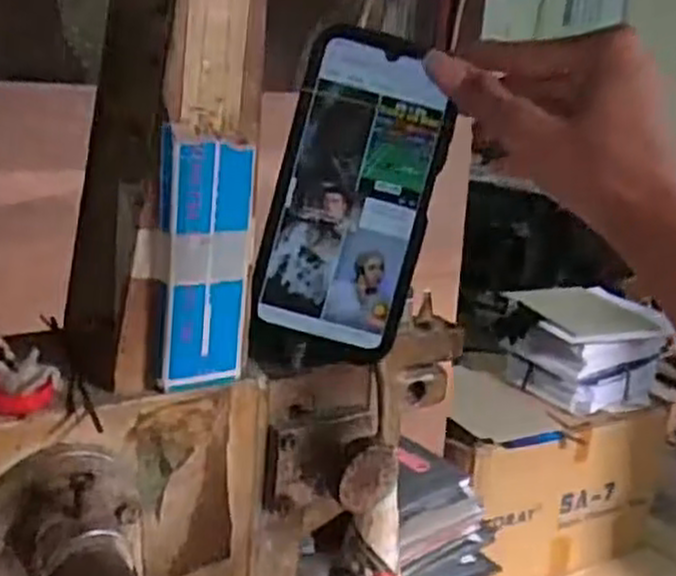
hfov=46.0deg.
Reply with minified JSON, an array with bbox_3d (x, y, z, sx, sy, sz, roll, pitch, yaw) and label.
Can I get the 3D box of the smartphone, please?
[{"bbox_3d":[0.009,-0.048,0.424,0.080,0.167,0.005,15,4,-2],"label":"smartphone"}]

